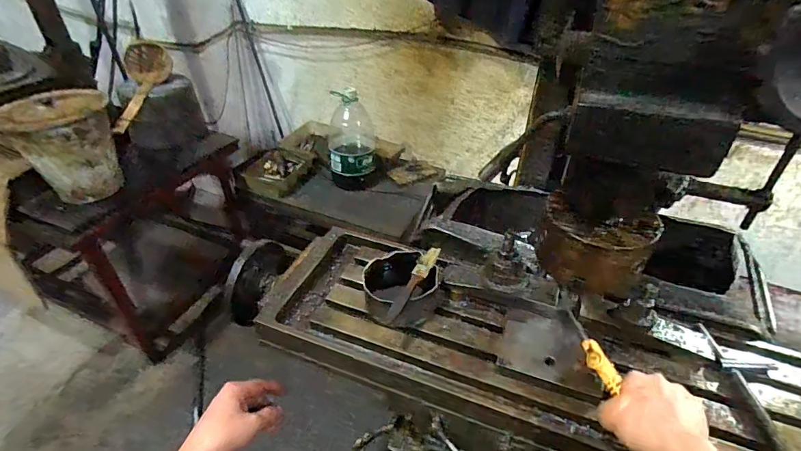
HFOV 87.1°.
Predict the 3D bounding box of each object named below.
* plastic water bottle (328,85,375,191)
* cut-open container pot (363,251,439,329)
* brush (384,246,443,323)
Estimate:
[{"bbox_3d":[-0.178,-0.323,1.539,0.161,0.321,0.186,-1,39,-4],"label":"plastic water bottle"},{"bbox_3d":[0.001,0.092,0.618,0.104,0.067,0.097,-18,43,-23],"label":"cut-open container pot"},{"bbox_3d":[0.018,0.080,0.590,0.021,0.026,0.133,20,42,21],"label":"brush"}]

